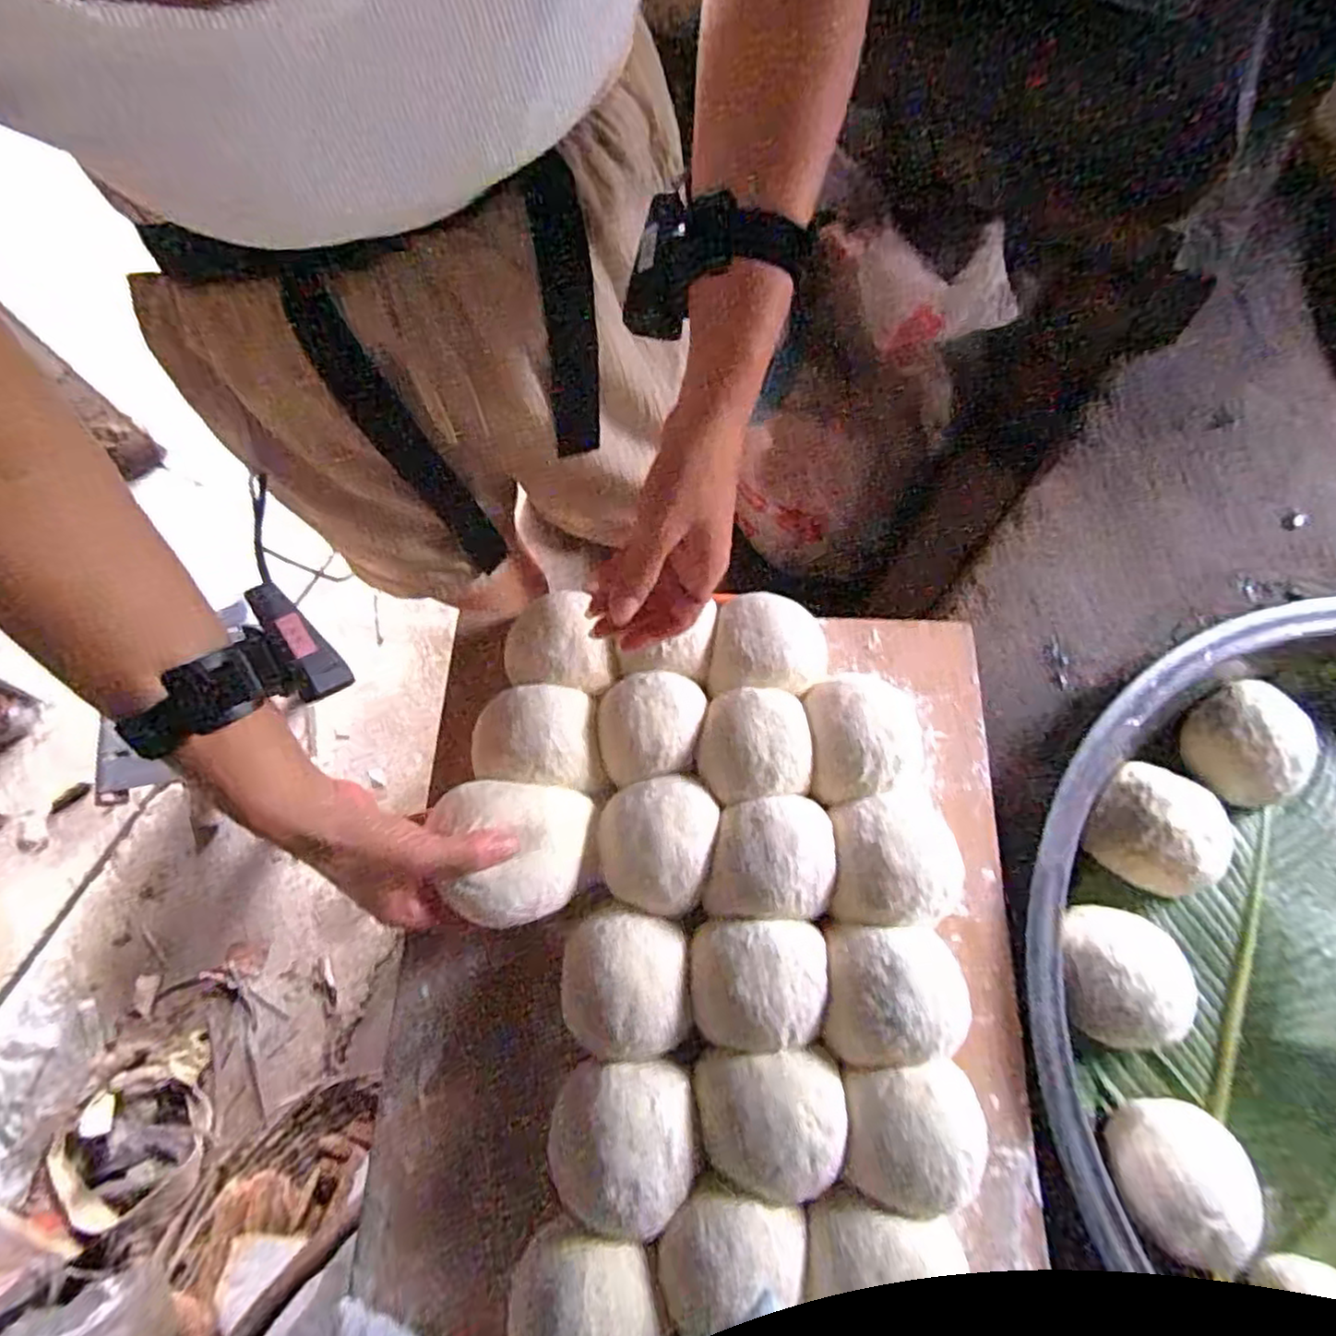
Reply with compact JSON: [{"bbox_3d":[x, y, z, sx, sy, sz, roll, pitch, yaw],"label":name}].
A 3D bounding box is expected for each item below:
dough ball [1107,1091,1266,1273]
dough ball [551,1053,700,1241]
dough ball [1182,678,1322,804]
[{"bbox_3d":[0.338,0.332,0.446,0.082,0.050,0.086,0,71,0],"label":"dough ball"},{"bbox_3d":[-0.028,0.274,0.392,0.083,0.039,0.083,0,71,0],"label":"dough ball"},{"bbox_3d":[0.466,0.059,0.542,0.094,0.044,0.092,0,71,0],"label":"dough ball"}]

